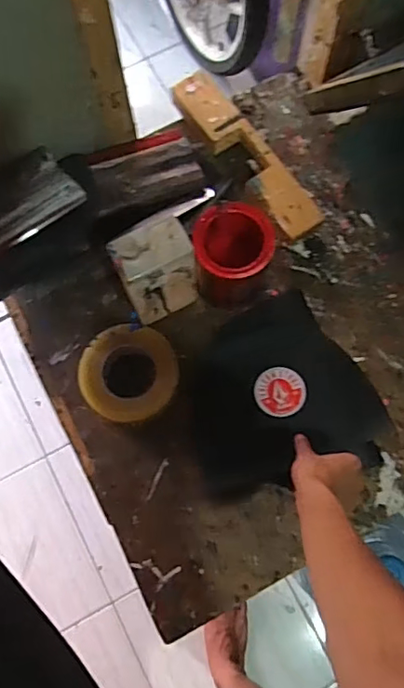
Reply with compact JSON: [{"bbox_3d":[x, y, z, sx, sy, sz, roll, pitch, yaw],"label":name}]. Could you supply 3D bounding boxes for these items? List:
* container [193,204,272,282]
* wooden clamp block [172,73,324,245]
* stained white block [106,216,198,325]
[{"bbox_3d":[0.045,-0.124,0.802,0.106,0.147,0.105,1,73,2],"label":"container"},{"bbox_3d":[0.073,-0.312,0.883,0.074,0.022,0.334,-34,75,-8],"label":"wooden clamp block"},{"bbox_3d":[-0.061,-0.091,0.751,0.099,0.207,0.057,-33,75,-8],"label":"stained white block"}]

